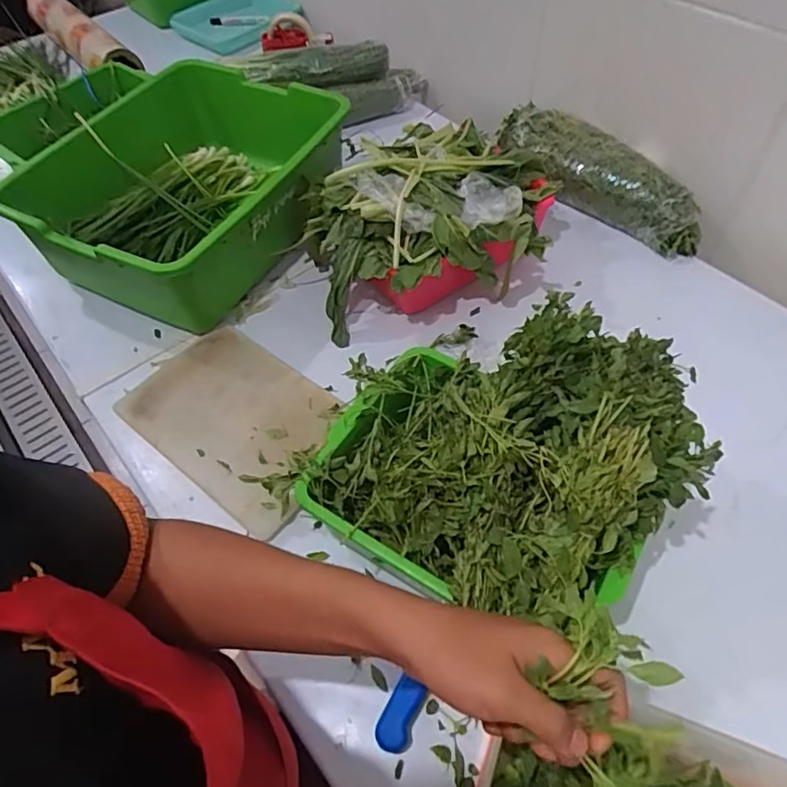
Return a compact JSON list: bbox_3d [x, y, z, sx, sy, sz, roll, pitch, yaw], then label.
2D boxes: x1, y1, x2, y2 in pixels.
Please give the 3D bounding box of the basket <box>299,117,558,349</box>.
[{"bbox_3d":[0.049,-0.269,0.848,0.346,0.151,0.308,-13,54,-7],"label":"basket"}]

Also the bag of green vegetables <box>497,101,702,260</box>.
[{"bbox_3d":[0.332,-0.350,0.931,0.363,0.102,0.084,37,63,25],"label":"bag of green vegetables"}]

